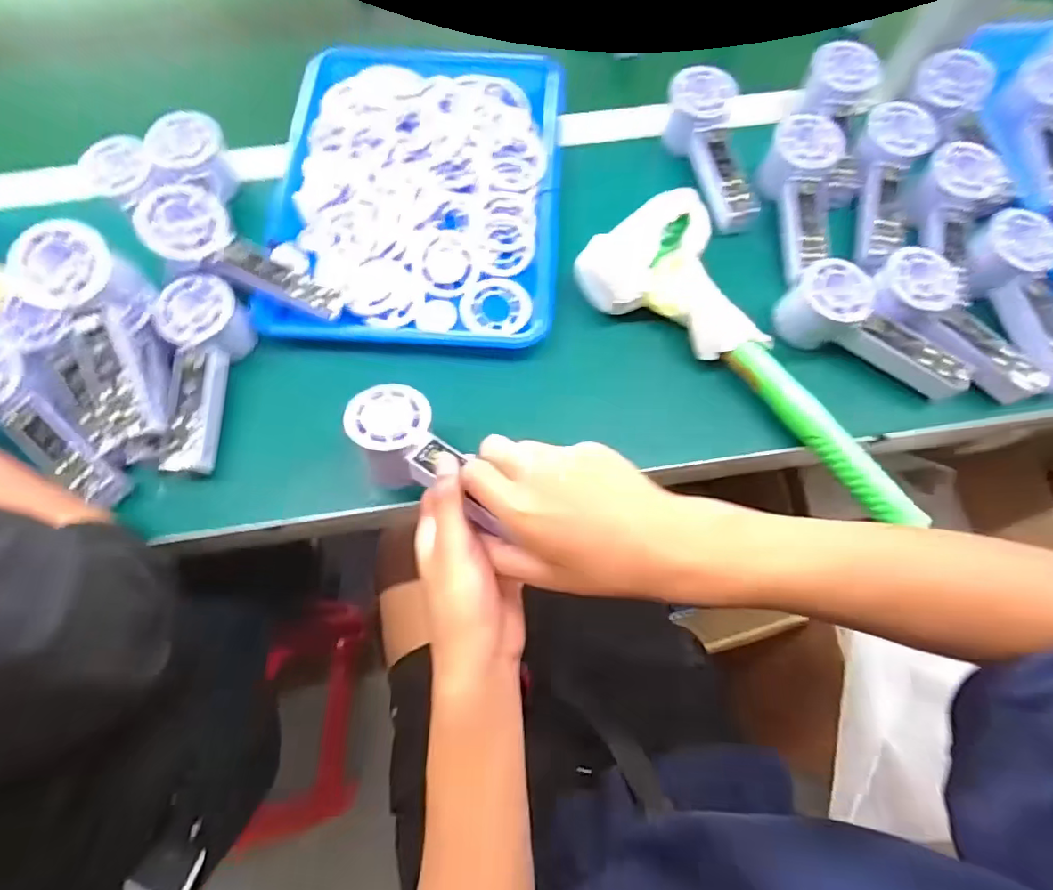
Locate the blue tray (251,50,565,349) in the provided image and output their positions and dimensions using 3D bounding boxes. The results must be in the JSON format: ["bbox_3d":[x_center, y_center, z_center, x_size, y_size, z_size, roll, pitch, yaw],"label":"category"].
[{"bbox_3d":[-0.099,-0.248,0.528,0.257,0.036,0.331,3,68,1],"label":"blue tray"}]

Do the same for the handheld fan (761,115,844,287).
[{"bbox_3d":[0.248,-0.221,0.505,0.059,0.053,0.148,3,82,1],"label":"handheld fan"}]

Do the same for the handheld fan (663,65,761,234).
[{"bbox_3d":[0.176,-0.273,0.526,0.059,0.049,0.148,-14,84,-6],"label":"handheld fan"}]

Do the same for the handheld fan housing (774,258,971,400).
[{"bbox_3d":[0.284,-0.091,0.464,0.153,0.056,0.054,33,71,-1],"label":"handheld fan housing"}]

